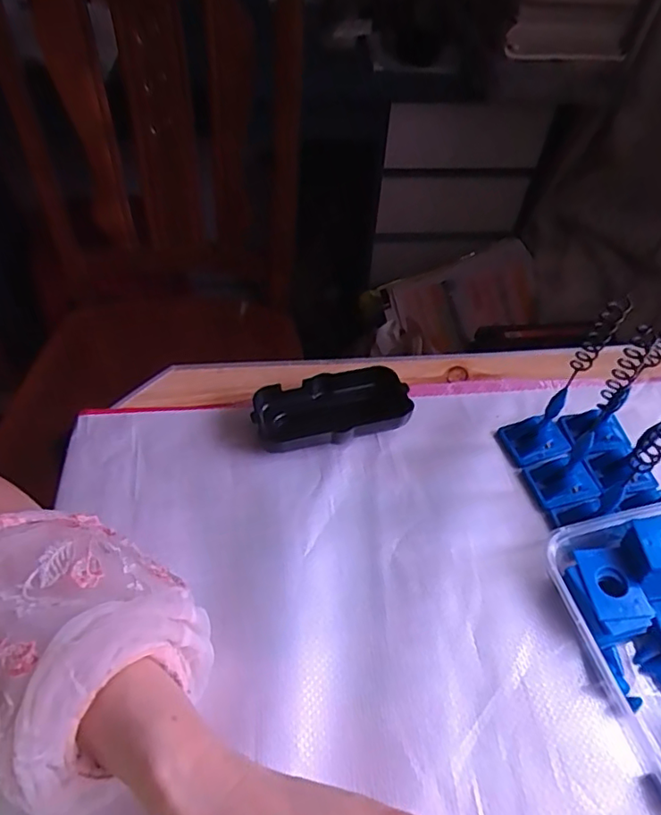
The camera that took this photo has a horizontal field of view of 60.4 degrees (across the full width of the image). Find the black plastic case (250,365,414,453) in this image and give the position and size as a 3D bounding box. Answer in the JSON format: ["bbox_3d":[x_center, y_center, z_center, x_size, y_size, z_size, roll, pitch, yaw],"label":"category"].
[{"bbox_3d":[0.001,0.003,0.407,0.108,0.026,0.053,-12,52,-14],"label":"black plastic case"}]

